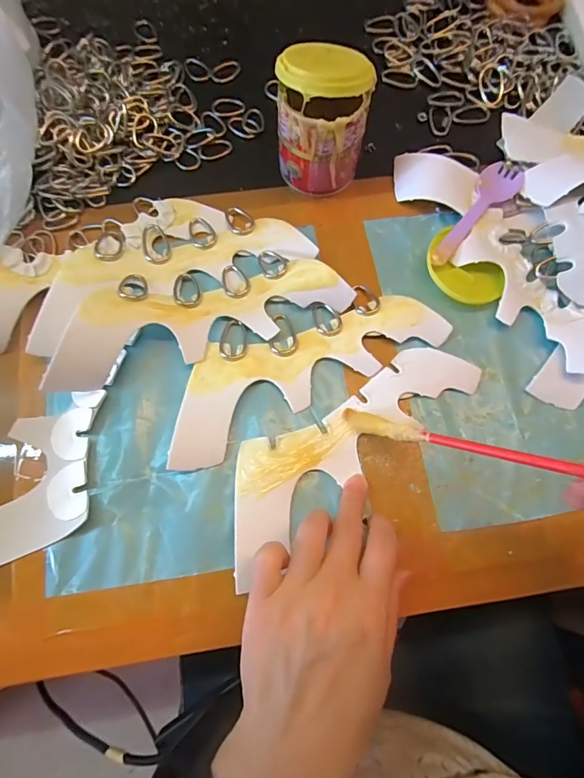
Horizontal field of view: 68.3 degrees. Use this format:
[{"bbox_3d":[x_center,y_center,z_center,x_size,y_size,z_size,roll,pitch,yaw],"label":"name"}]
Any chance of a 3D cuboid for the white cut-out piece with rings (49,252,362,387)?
[{"bbox_3d":[-0.065,-0.060,0.305,0.207,0.035,0.068,-17,75,-6],"label":"white cut-out piece with rings"}]

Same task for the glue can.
[{"bbox_3d":[0.023,-0.199,0.322,0.062,0.089,0.058,0,74,-1],"label":"glue can"}]

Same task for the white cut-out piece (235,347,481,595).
[{"bbox_3d":[0.034,0.034,0.295,0.207,0.011,0.066,-35,77,-11],"label":"white cut-out piece"}]

